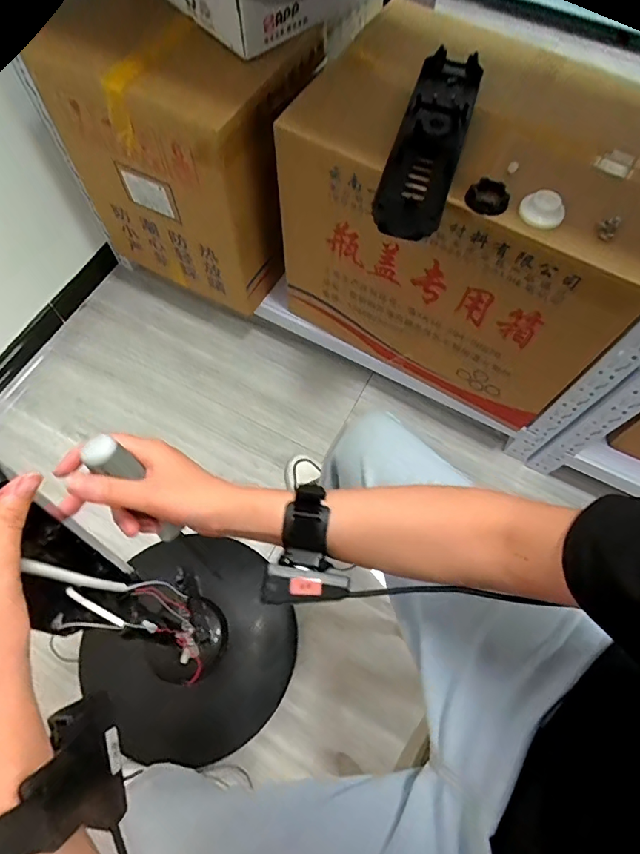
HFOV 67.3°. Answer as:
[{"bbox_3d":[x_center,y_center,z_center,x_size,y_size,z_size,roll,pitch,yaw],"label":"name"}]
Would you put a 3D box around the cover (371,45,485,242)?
[{"bbox_3d":[0.159,-0.415,0.690,0.091,0.036,0.402,16,67,6],"label":"cover"}]

